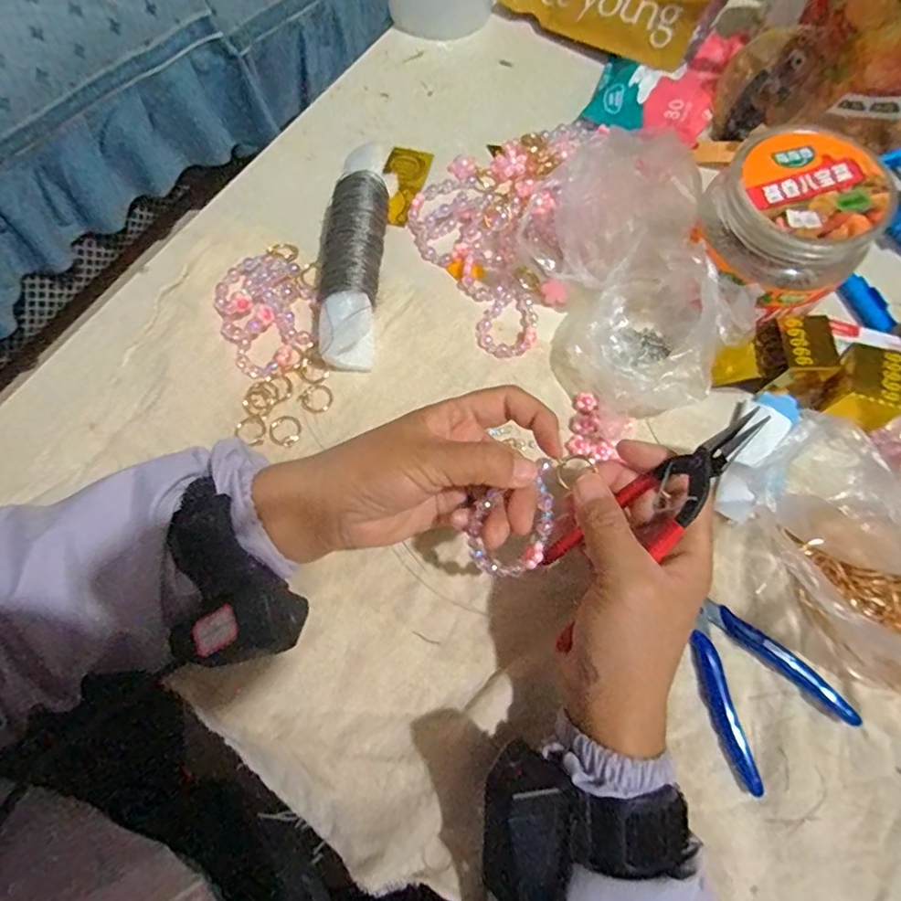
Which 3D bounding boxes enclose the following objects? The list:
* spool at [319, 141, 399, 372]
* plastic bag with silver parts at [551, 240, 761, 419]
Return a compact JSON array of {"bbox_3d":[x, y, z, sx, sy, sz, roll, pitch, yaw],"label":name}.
[{"bbox_3d":[-0.074,-0.152,0.413,0.048,0.043,0.192,3,71,2],"label":"spool"},{"bbox_3d":[0.136,-0.085,0.376,0.110,0.069,0.113,37,76,12],"label":"plastic bag with silver parts"}]

